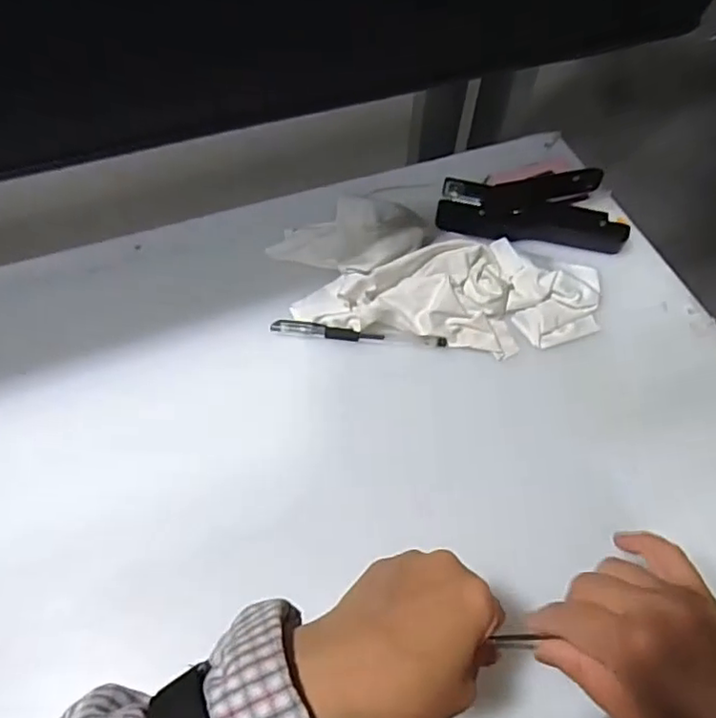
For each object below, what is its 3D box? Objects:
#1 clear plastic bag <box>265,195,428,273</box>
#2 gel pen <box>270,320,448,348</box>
[{"bbox_3d":[-0.009,-0.106,0.564,0.136,0.043,0.071,-1,57,-1],"label":"clear plastic bag"},{"bbox_3d":[0.001,-0.019,0.533,0.147,0.015,0.013,5,57,2],"label":"gel pen"}]

